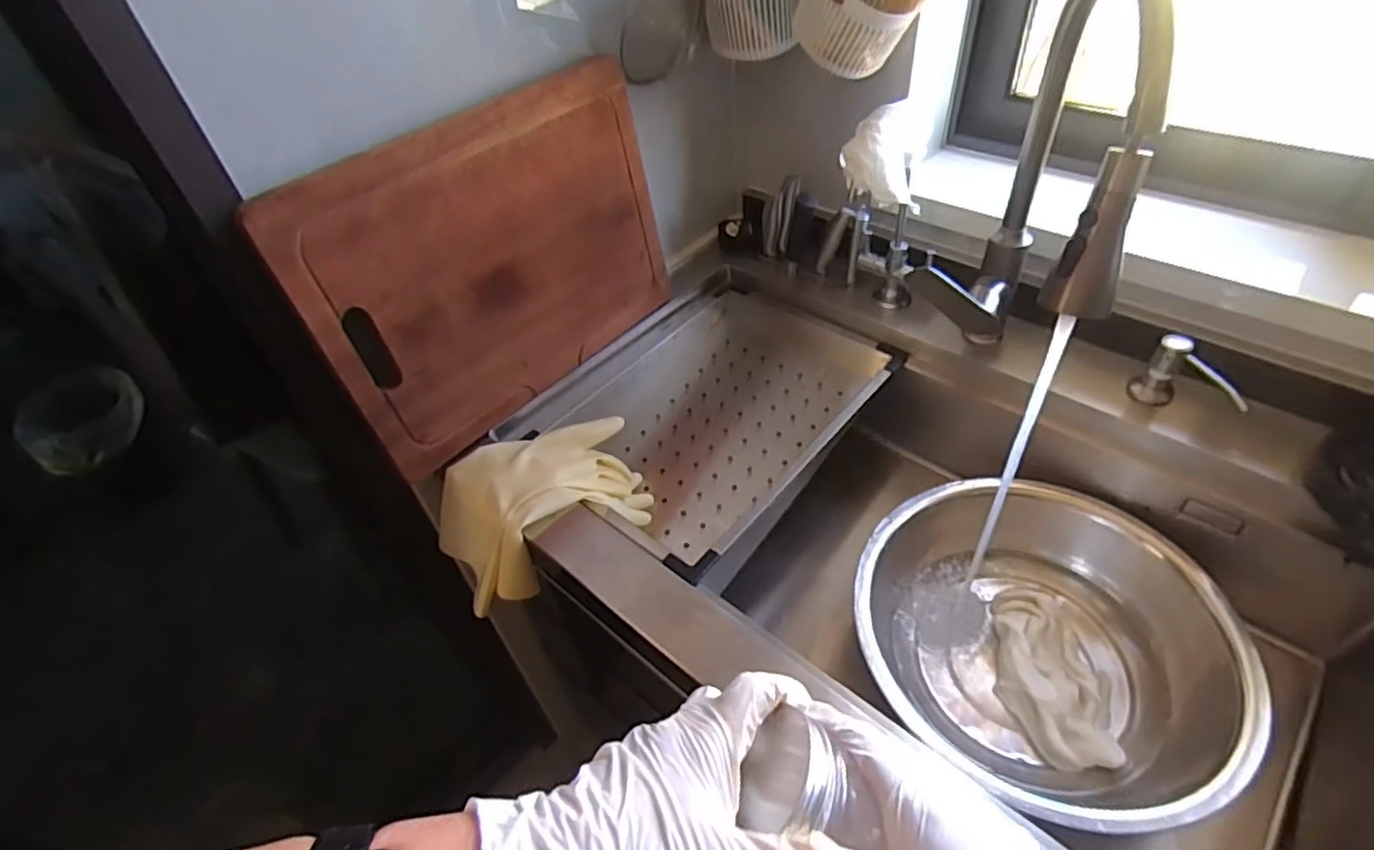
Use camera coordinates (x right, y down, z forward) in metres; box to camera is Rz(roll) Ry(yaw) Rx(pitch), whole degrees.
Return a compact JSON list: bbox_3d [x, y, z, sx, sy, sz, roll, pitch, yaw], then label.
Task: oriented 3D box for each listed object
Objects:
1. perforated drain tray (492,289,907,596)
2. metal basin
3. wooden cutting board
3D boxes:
[{"bbox_3d":[0.028,-0.003,0.818,0.289,0.095,0.353,32,55,27],"label":"perforated drain tray"},{"bbox_3d":[0.329,0.206,0.642,0.320,0.109,0.322,0,47,0],"label":"metal basin"},{"bbox_3d":[-0.178,-0.170,0.696,0.016,0.294,0.412,24,53,36],"label":"wooden cutting board"}]

